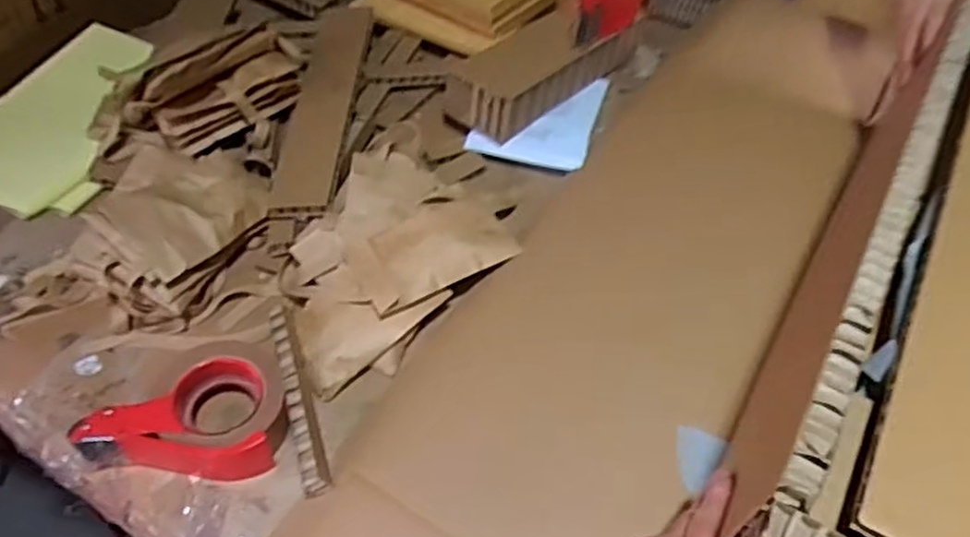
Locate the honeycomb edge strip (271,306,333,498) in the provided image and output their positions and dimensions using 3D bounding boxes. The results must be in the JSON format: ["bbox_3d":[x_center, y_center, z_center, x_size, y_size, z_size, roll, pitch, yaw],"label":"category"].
[{"bbox_3d":[-0.179,0.113,0.699,0.024,0.045,0.210,-12,52,-14],"label":"honeycomb edge strip"}]

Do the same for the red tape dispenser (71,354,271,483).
[{"bbox_3d":[-0.285,0.144,0.704,0.170,0.059,0.100,8,49,3],"label":"red tape dispenser"}]

